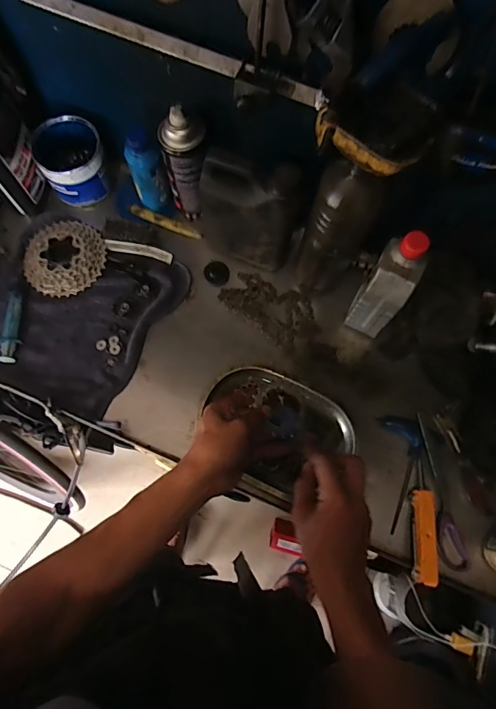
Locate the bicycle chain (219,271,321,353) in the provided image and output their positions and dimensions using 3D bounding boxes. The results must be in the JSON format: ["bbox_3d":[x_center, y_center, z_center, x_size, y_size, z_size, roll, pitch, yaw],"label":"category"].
[{"bbox_3d":[0.037,-0.074,0.655,0.148,0.009,0.085,38,74,10],"label":"bicycle chain"}]

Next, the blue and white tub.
[{"bbox_3d":[-0.275,-0.304,0.673,0.095,0.093,0.092,0,71,-1],"label":"blue and white tub"}]

